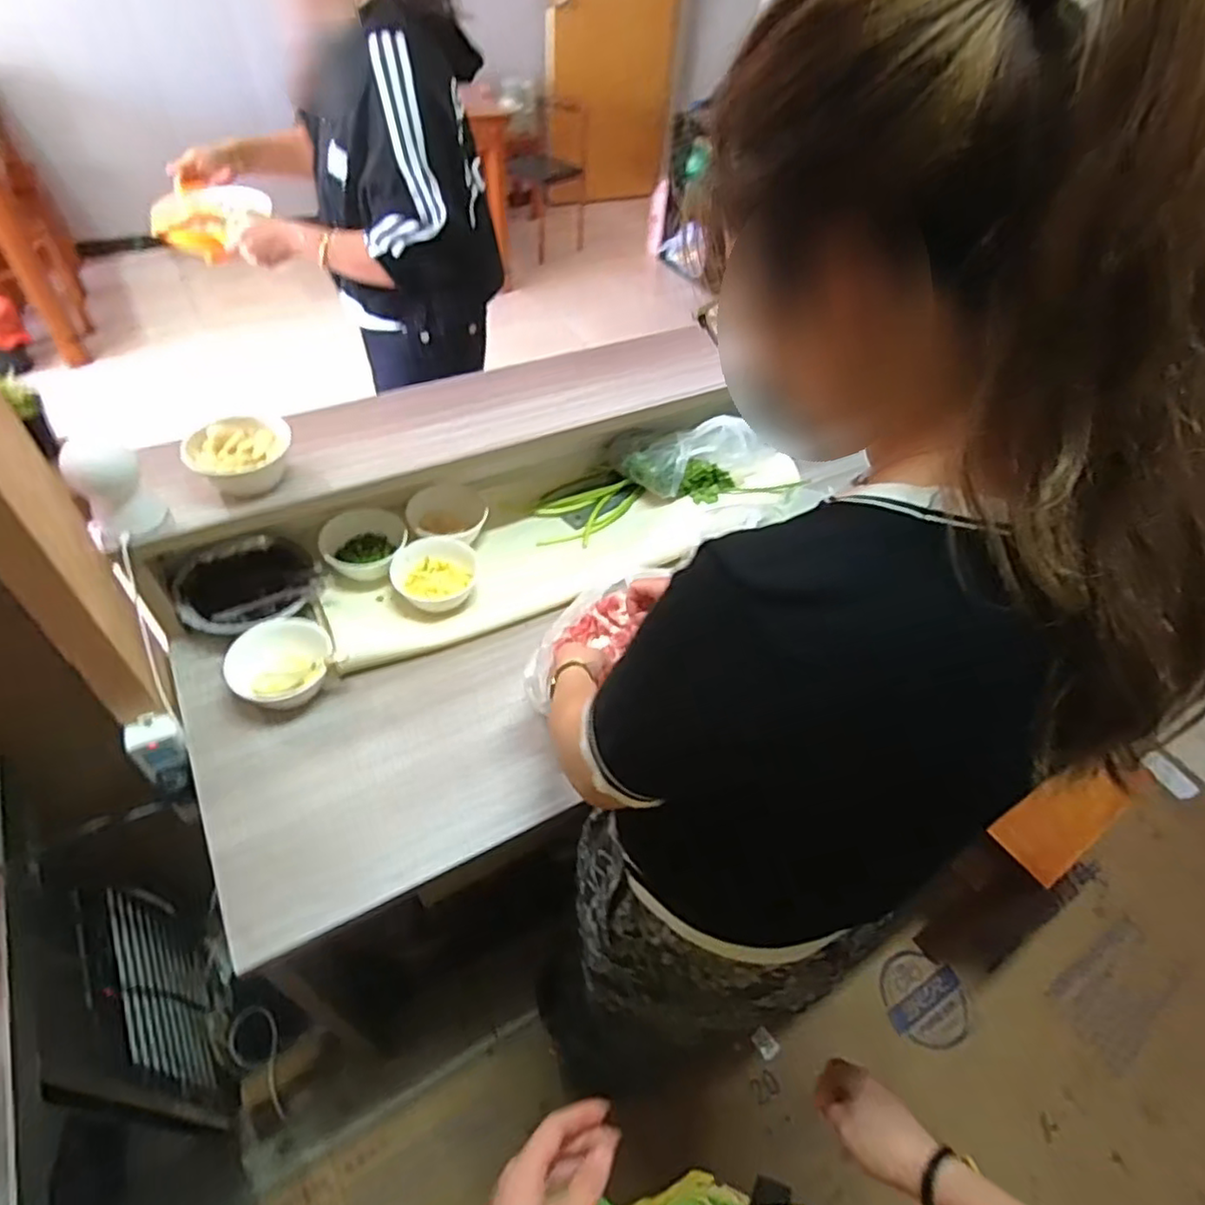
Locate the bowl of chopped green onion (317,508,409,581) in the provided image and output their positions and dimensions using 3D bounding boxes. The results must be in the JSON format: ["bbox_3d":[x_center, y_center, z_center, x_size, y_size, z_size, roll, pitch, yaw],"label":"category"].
[{"bbox_3d":[-0.352,-0.092,0.990,0.120,0.055,0.106,-28,59,-23],"label":"bowl of chopped green onion"}]

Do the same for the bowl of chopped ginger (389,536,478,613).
[{"bbox_3d":[-0.242,-0.036,0.976,0.120,0.050,0.105,-2,53,-6],"label":"bowl of chopped ginger"}]

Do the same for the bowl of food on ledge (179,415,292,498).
[{"bbox_3d":[-0.461,-0.185,0.859,0.123,0.065,0.098,-29,60,-24],"label":"bowl of food on ledge"}]

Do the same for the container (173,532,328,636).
[{"bbox_3d":[-0.485,-0.013,0.937,0.186,0.060,0.160,-17,55,-16],"label":"container"}]

